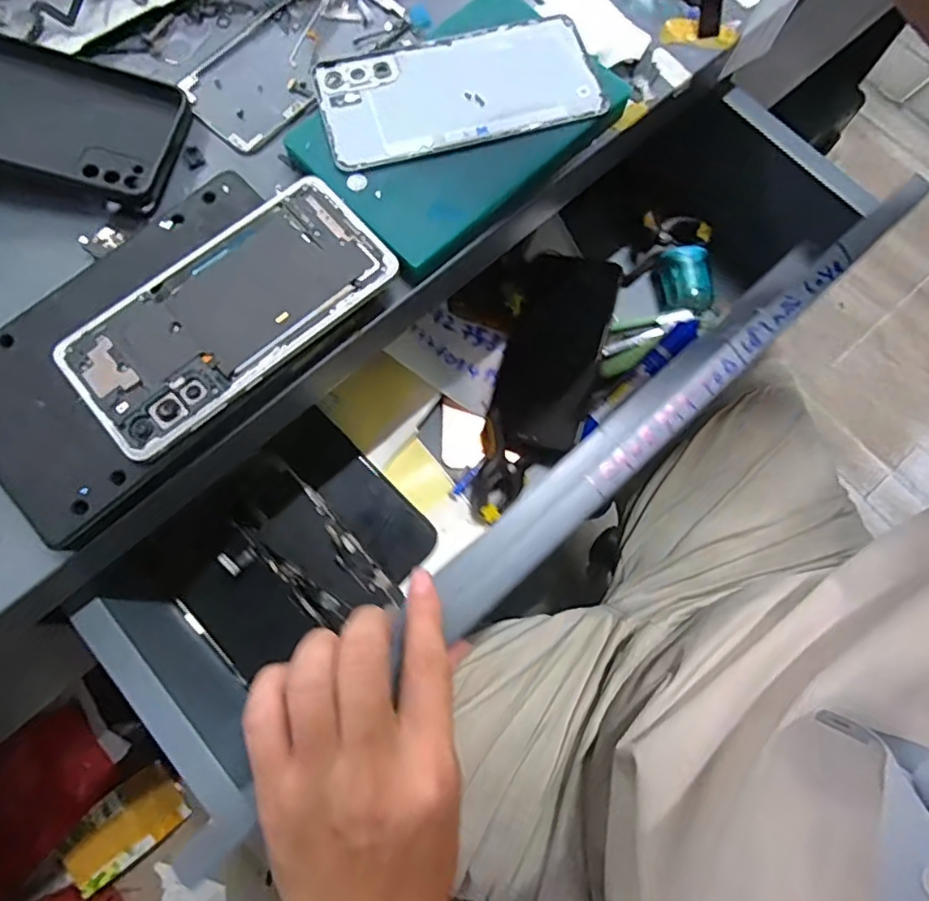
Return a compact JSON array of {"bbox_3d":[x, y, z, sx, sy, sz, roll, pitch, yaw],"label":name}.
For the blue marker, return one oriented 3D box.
[{"bbox_3d":[0.133,-0.056,0.442,0.123,0.017,0.016,-45,79,2],"label":"blue marker"}]

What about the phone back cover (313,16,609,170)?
[{"bbox_3d":[-0.002,-0.198,0.319,0.151,0.009,0.071,-13,75,-5],"label":"phone back cover"}]

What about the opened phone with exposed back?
[{"bbox_3d":[-0.111,-0.067,0.279,0.153,0.007,0.071,-40,78,-11],"label":"opened phone with exposed back"}]

